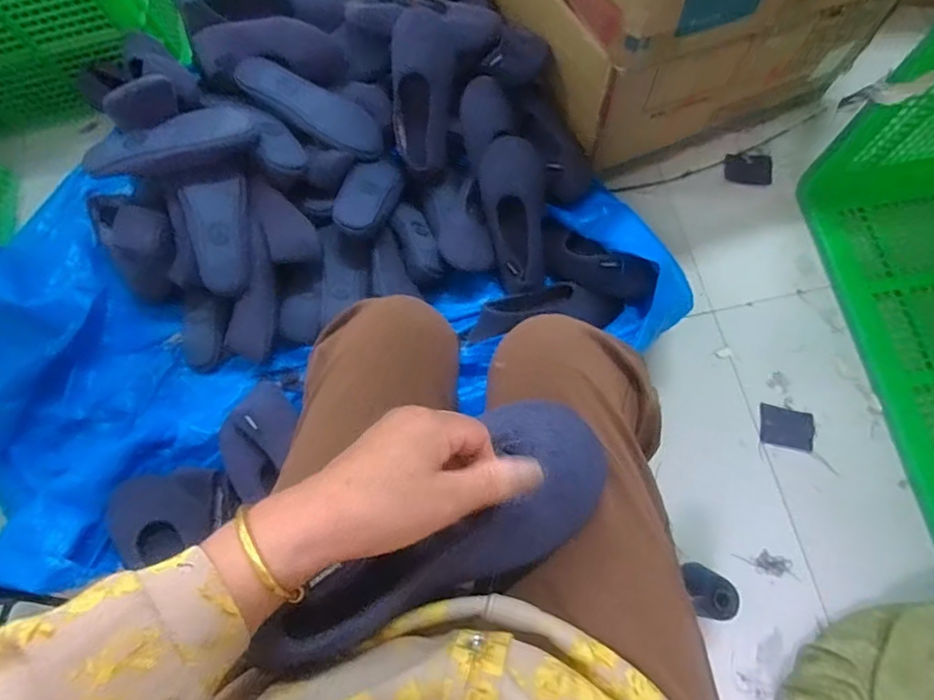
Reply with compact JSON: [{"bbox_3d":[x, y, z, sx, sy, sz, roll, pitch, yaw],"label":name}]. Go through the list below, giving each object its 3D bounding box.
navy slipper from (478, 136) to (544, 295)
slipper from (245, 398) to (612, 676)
[{"bbox_3d":[0.079,-0.214,0.855,0.098,0.051,0.238,-8,101,0],"label":"navy slipper"},{"bbox_3d":[-0.012,0.117,0.335,0.230,0.066,0.090,-29,74,-21],"label":"slipper"}]

